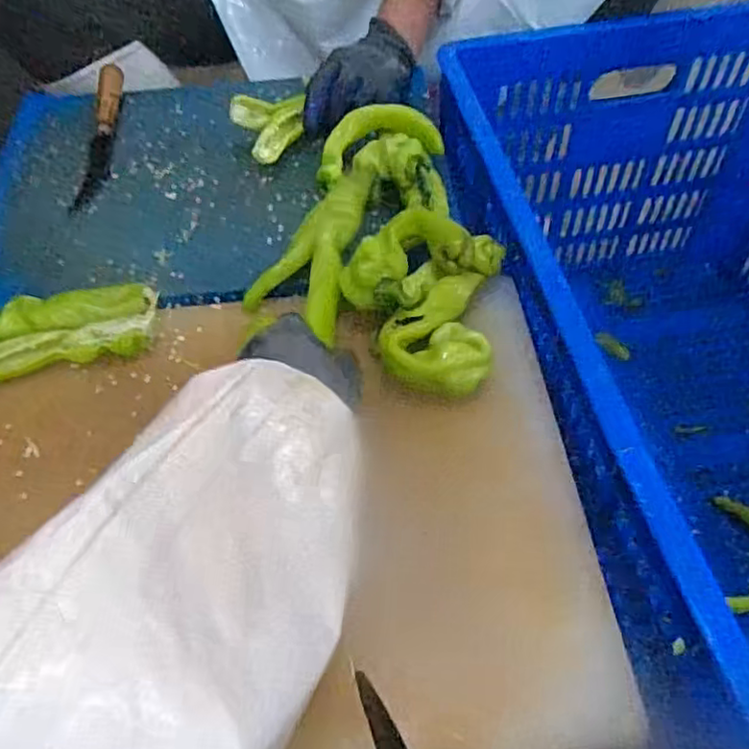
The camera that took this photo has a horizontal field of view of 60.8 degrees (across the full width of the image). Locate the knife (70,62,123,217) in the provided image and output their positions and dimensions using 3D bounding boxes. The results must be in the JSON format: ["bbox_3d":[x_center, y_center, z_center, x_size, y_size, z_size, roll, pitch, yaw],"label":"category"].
[{"bbox_3d":[-0.287,-0.257,0.669,0.026,0.022,0.225,-6,53,0],"label":"knife"}]

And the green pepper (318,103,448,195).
[{"bbox_3d":[0.000,-0.217,0.597,0.118,0.033,0.048,-15,52,11],"label":"green pepper"}]

